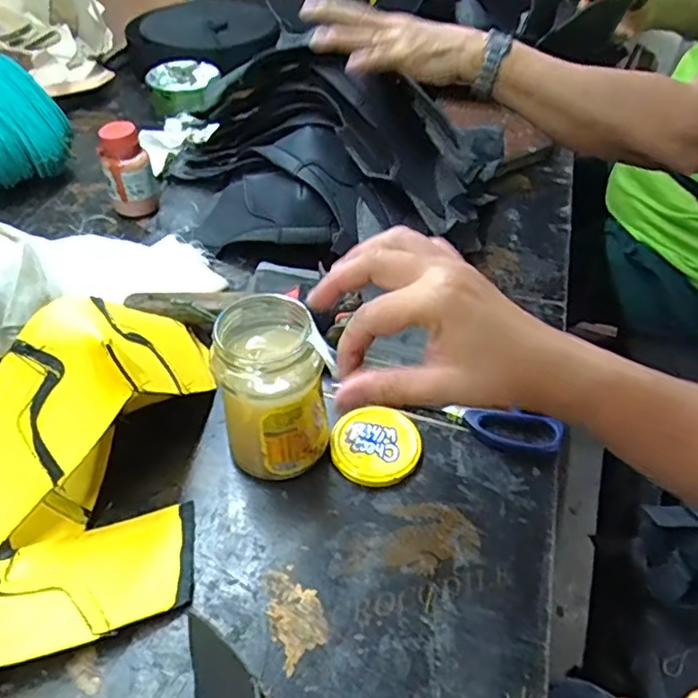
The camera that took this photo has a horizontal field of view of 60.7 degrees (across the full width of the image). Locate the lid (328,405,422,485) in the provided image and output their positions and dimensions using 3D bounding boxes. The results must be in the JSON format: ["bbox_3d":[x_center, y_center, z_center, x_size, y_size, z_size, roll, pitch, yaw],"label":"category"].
[{"bbox_3d":[0.021,0.078,0.479,0.070,0.015,0.068,1,46,-1],"label":"lid"}]

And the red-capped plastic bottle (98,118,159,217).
[{"bbox_3d":[-0.251,-0.201,0.679,0.052,0.097,0.045,-16,49,-16],"label":"red-capped plastic bottle"}]

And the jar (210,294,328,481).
[{"bbox_3d":[-0.057,0.032,0.444,0.076,0.130,0.081,-8,47,-9],"label":"jar"}]

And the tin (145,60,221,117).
[{"bbox_3d":[-0.242,-0.382,0.881,0.097,0.054,0.096,1,46,-1],"label":"tin"}]

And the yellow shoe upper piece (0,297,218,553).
[{"bbox_3d":[-0.186,0.036,0.431,0.092,0.133,0.218,31,53,25],"label":"yellow shoe upper piece"}]

